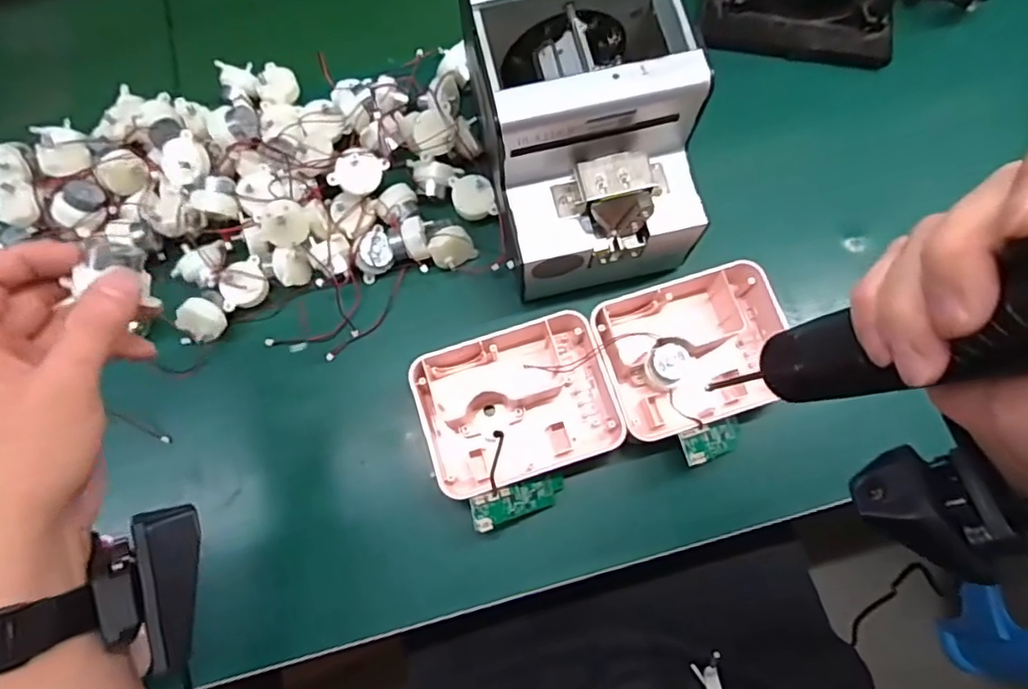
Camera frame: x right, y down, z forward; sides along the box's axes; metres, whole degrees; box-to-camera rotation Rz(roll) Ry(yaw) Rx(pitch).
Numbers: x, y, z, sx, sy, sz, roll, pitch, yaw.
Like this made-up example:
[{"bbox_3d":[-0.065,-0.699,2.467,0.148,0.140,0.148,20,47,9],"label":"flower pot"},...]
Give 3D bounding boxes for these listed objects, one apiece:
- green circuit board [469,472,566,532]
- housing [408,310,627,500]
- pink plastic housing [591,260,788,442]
[{"bbox_3d":[0.005,0.105,0.398,0.070,0.007,0.024,-7,93,-30],"label":"green circuit board"},{"bbox_3d":[0.000,0.041,0.414,0.129,0.036,0.100,-19,75,-5],"label":"housing"},{"bbox_3d":[0.129,0.003,0.422,0.132,0.040,0.104,-20,75,-5],"label":"pink plastic housing"}]

